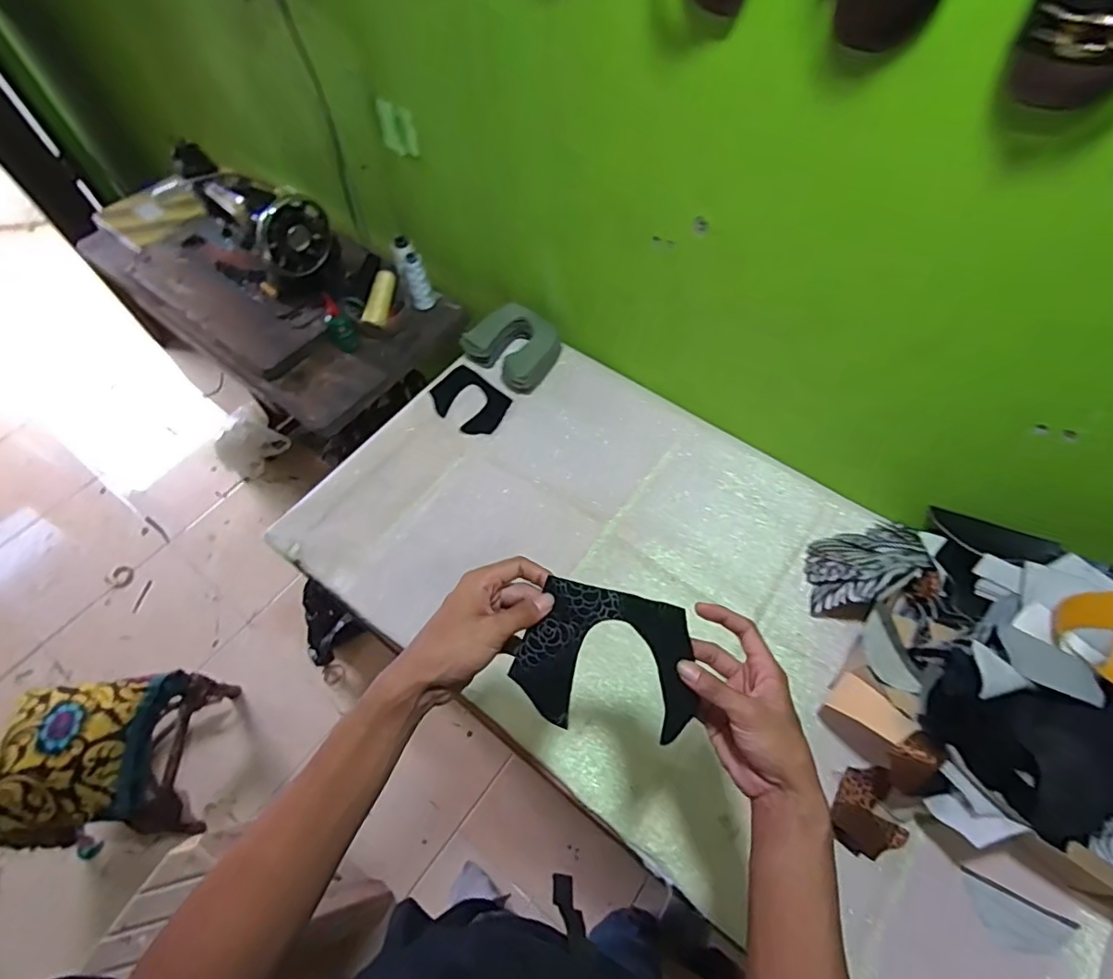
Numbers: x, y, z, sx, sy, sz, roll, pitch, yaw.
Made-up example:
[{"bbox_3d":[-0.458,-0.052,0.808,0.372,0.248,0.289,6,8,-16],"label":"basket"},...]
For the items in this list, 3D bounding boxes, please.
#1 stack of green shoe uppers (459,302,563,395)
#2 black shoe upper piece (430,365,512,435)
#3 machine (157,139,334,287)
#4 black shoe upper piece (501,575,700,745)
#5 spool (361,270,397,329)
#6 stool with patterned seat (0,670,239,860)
[{"bbox_3d":[-0.082,-0.271,1.051,0.152,0.087,0.136,28,64,16],"label":"stack of green shoe uppers"},{"bbox_3d":[-0.159,-0.161,1.035,0.138,0.006,0.109,34,68,7],"label":"black shoe upper piece"},{"bbox_3d":[-0.603,-0.534,1.134,0.365,0.225,0.151,40,68,21],"label":"machine"},{"bbox_3d":[0.040,0.134,0.456,0.145,0.043,0.106,9,60,6],"label":"black shoe upper piece"},{"bbox_3d":[-0.341,-0.373,1.097,0.036,0.035,0.119,13,81,9],"label":"spool"},{"bbox_3d":[-0.969,0.590,1.248,0.314,0.386,0.328,-6,60,-3],"label":"stool with patterned seat"}]

